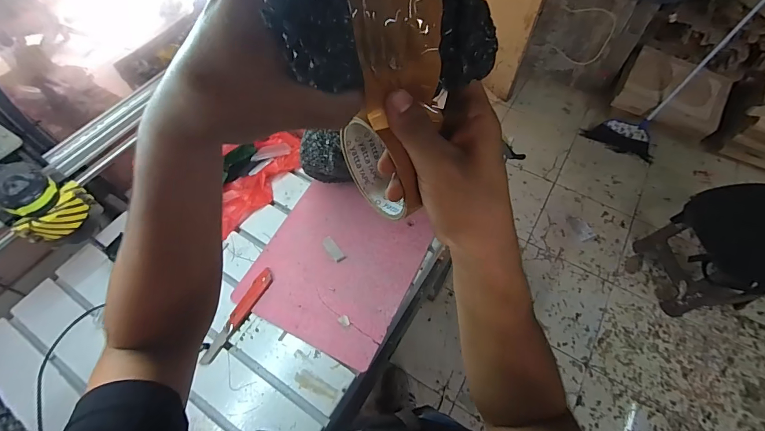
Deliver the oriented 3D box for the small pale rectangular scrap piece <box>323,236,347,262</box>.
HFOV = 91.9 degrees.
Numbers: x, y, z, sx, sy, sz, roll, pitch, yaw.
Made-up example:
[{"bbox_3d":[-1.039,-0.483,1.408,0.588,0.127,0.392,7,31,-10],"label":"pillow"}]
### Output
[{"bbox_3d":[-0.113,0.078,0.848,0.026,0.004,0.069,-37,67,-19],"label":"small pale rectangular scrap piece"}]

